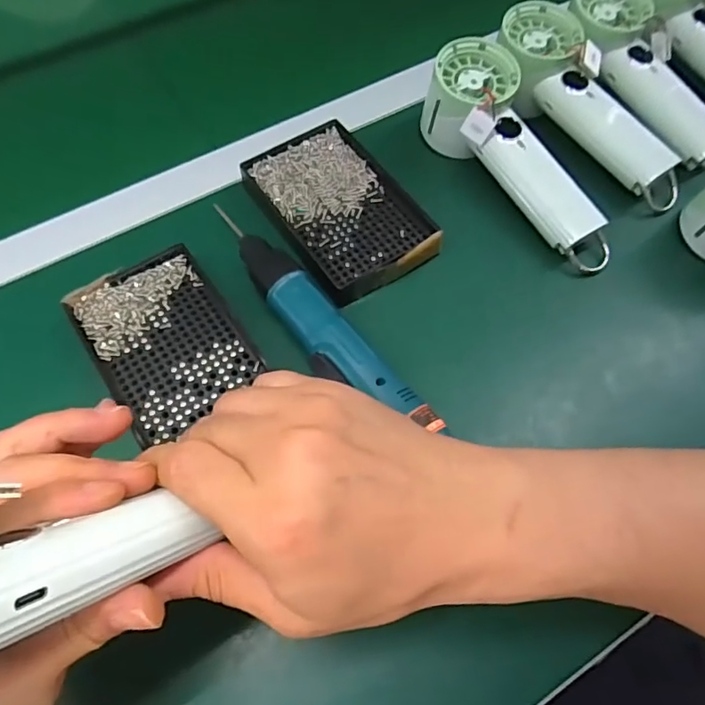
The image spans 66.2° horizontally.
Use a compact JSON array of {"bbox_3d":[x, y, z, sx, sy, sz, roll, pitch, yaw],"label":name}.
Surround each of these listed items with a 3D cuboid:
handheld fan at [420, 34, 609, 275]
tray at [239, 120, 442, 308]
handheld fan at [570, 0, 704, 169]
[{"bbox_3d":[0.125,-0.152,0.398,0.062,0.054,0.179,-35,70,-16],"label":"handheld fan"},{"bbox_3d":[-0.010,-0.107,0.398,0.093,0.019,0.142,-30,70,-13],"label":"tray"},{"bbox_3d":[0.229,-0.224,0.434,0.065,0.052,0.173,-16,66,-9],"label":"handheld fan"}]

